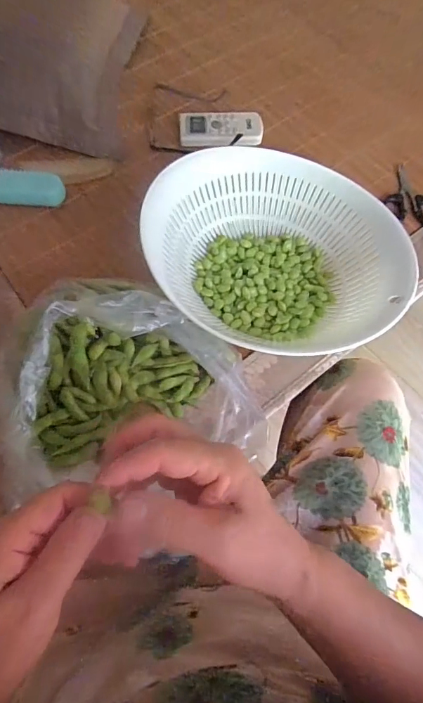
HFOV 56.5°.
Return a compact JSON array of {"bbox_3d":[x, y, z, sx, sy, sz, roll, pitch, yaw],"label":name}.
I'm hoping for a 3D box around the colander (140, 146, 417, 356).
[{"bbox_3d":[0.064,-0.105,0.452,0.248,0.099,0.254,0,68,-1],"label":"colander"}]

